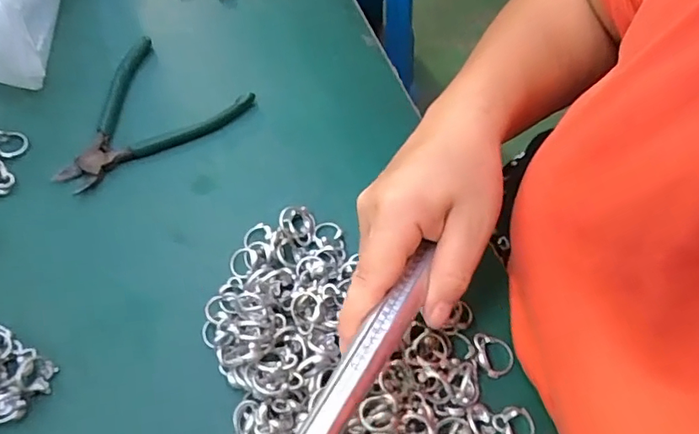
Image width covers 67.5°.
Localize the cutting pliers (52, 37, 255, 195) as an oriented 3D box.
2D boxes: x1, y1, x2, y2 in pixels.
[{"bbox_3d":[-0.168,-0.092,0.414,0.150,0.014,0.110,-30,65,-18],"label":"cutting pliers"}]

